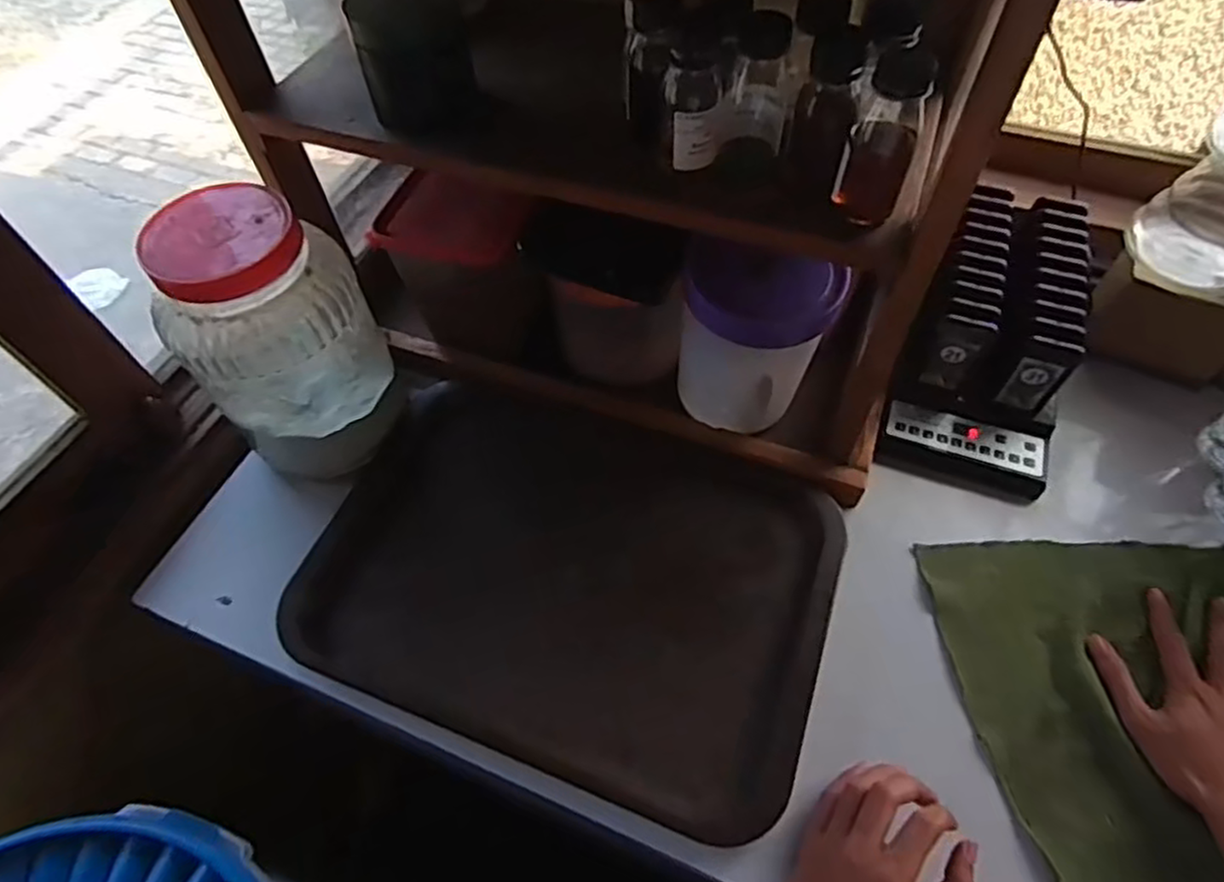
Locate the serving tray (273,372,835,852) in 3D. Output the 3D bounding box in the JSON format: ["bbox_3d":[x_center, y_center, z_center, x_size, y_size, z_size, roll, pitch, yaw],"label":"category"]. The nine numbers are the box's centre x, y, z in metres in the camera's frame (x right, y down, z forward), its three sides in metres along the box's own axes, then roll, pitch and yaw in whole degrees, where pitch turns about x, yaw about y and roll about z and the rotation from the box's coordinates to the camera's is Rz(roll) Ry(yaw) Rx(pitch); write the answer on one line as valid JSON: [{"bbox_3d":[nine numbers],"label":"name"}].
[{"bbox_3d":[-0.037,0.104,0.557,0.413,0.024,0.288,17,62,9],"label":"serving tray"}]

